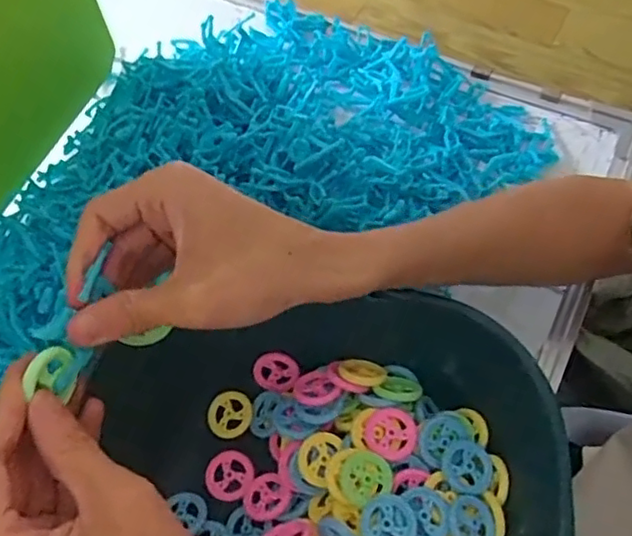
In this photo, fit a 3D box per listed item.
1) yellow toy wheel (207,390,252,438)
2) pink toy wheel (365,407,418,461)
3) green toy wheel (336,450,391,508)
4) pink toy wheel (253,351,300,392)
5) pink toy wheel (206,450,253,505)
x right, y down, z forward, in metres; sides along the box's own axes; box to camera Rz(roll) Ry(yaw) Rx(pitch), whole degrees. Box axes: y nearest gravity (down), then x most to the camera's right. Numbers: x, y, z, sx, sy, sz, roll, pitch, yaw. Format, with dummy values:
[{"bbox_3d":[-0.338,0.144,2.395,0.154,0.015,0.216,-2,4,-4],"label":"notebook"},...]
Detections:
[{"bbox_3d":[-0.056,0.095,0.403,0.029,0.007,0.029,-2,62,3],"label":"yellow toy wheel"},{"bbox_3d":[0.043,0.095,0.355,0.028,0.004,0.029,-2,62,3],"label":"pink toy wheel"},{"bbox_3d":[0.026,0.117,0.345,0.030,0.009,0.026,-25,64,-9],"label":"green toy wheel"},{"bbox_3d":[-0.026,0.068,0.405,0.028,0.028,0.005,28,22,-4],"label":"pink toy wheel"},{"bbox_3d":[-0.054,0.129,0.385,0.029,0.004,0.030,-2,62,3],"label":"pink toy wheel"}]

